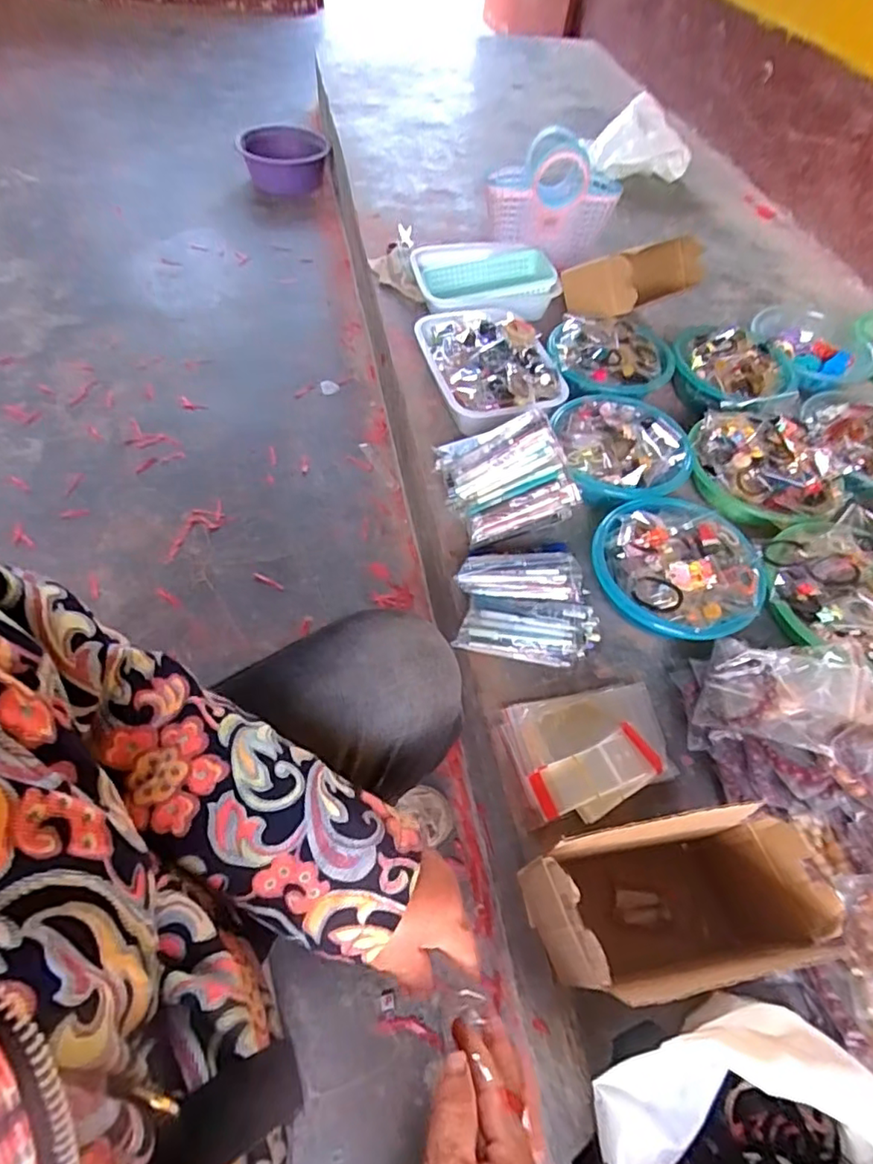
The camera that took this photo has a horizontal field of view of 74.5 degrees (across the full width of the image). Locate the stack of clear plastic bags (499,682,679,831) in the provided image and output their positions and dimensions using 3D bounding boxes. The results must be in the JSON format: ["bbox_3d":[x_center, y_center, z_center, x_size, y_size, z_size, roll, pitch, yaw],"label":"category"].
[{"bbox_3d":[0.182,0.198,0.680,0.192,0.014,0.136,-10,54,-10],"label":"stack of clear plastic bags"}]

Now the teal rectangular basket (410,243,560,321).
[{"bbox_3d":[0.093,-0.593,1.126,0.251,0.065,0.210,-10,54,-11],"label":"teal rectangular basket"}]

